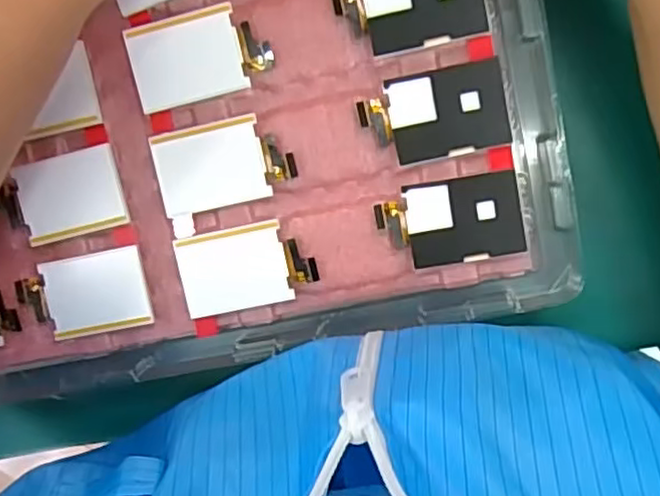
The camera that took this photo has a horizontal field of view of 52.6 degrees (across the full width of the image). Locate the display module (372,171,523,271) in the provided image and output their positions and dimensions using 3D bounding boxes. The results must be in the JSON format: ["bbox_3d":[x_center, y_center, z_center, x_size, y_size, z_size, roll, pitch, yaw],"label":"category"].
[{"bbox_3d":[0.049,-0.011,0.272,0.057,0.005,0.034,-7,97,6],"label":"display module"}]

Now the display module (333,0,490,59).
[{"bbox_3d":[0.032,-0.096,0.262,0.056,0.004,0.035,-11,97,6],"label":"display module"}]

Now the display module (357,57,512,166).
[{"bbox_3d":[0.042,-0.053,0.266,0.056,0.004,0.034,-10,97,6],"label":"display module"}]

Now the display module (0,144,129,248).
[{"bbox_3d":[-0.115,-0.022,0.287,0.052,0.006,0.035,-12,97,7],"label":"display module"}]

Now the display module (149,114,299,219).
[{"bbox_3d":[-0.044,-0.035,0.280,0.057,0.004,0.034,-12,97,6],"label":"display module"}]

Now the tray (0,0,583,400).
[{"bbox_3d":[-0.082,-0.066,0.283,0.337,0.025,0.244,-10,97,6],"label":"tray"}]

